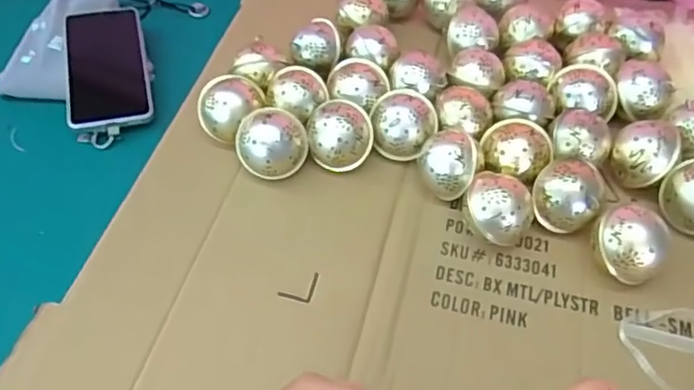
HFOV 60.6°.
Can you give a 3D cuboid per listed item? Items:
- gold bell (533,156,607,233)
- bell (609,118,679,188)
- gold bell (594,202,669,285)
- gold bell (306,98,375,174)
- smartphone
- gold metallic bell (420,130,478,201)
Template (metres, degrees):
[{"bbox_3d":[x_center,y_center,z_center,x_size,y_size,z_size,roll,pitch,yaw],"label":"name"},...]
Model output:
[{"bbox_3d":[0.177,0.002,0.476,0.051,0.049,0.048,0,54,0],"label":"gold bell"},{"bbox_3d":[0.244,-0.033,0.490,0.046,0.040,0.044,0,54,0],"label":"bell"},{"bbox_3d":[0.211,0.039,0.447,0.053,0.050,0.051,0,54,0],"label":"gold bell"},{"bbox_3d":[-0.006,-0.049,0.527,0.058,0.057,0.052,-1,53,0],"label":"gold bell"},{"bbox_3d":[-0.247,-0.138,0.607,0.076,0.010,0.167,-11,57,-15],"label":"smartphone"},{"bbox_3d":[0.085,-0.024,0.500,0.049,0.055,0.057,7,53,6],"label":"gold metallic bell"}]

